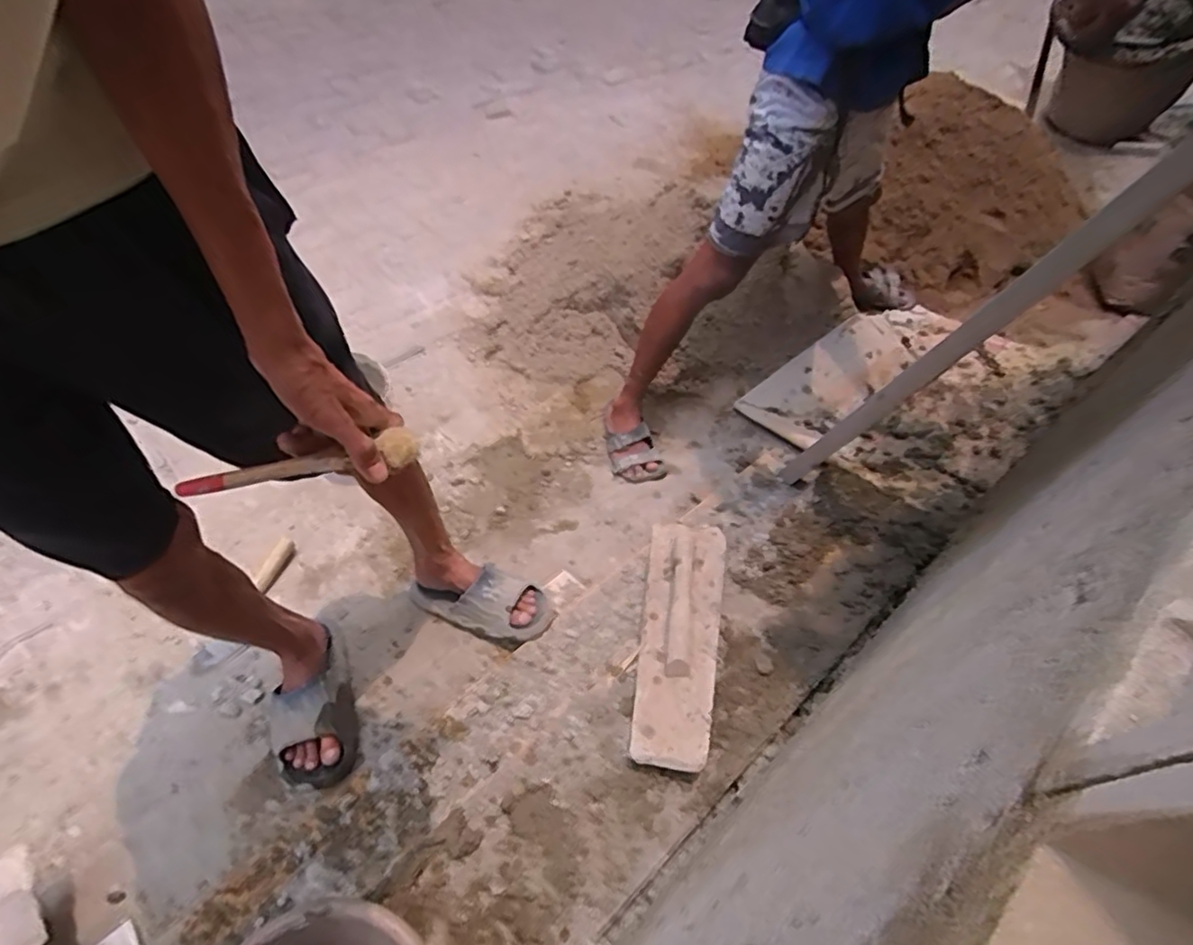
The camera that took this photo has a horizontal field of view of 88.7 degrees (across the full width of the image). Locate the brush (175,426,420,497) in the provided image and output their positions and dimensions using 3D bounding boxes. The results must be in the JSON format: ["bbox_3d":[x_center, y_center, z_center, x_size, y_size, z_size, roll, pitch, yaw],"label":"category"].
[{"bbox_3d":[-0.255,-0.005,0.533,0.194,0.023,0.030,-12,51,-14],"label":"brush"}]

